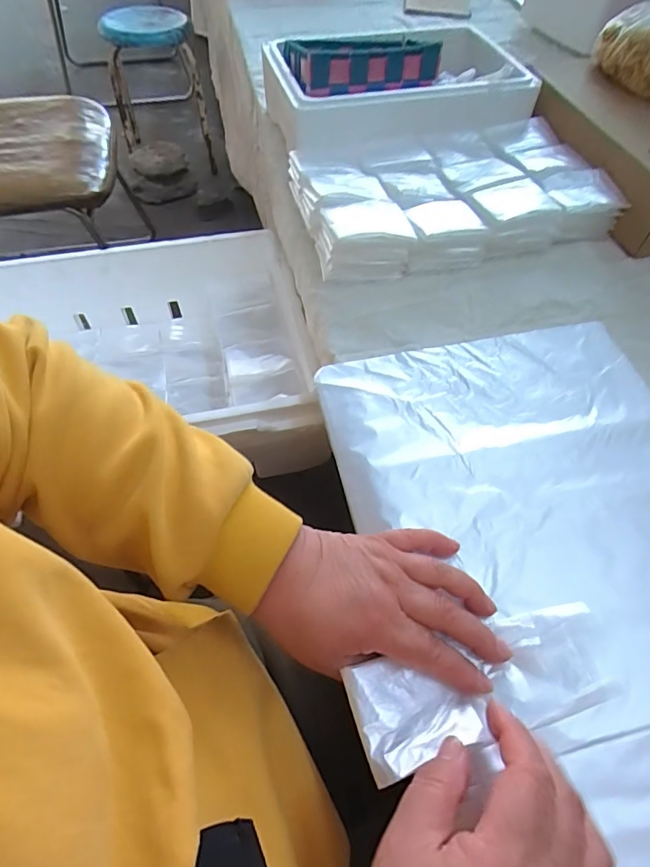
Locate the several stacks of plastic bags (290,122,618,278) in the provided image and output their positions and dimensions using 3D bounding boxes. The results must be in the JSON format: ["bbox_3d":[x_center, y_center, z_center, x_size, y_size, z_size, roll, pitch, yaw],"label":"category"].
[{"bbox_3d":[0.143,-0.284,0.573,0.343,0.050,0.210,-10,58,-8],"label":"several stacks of plastic bags"}]

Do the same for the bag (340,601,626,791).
[{"bbox_3d":[0.102,0.158,0.307,0.173,0.018,0.061,-10,58,-15],"label":"bag"}]

